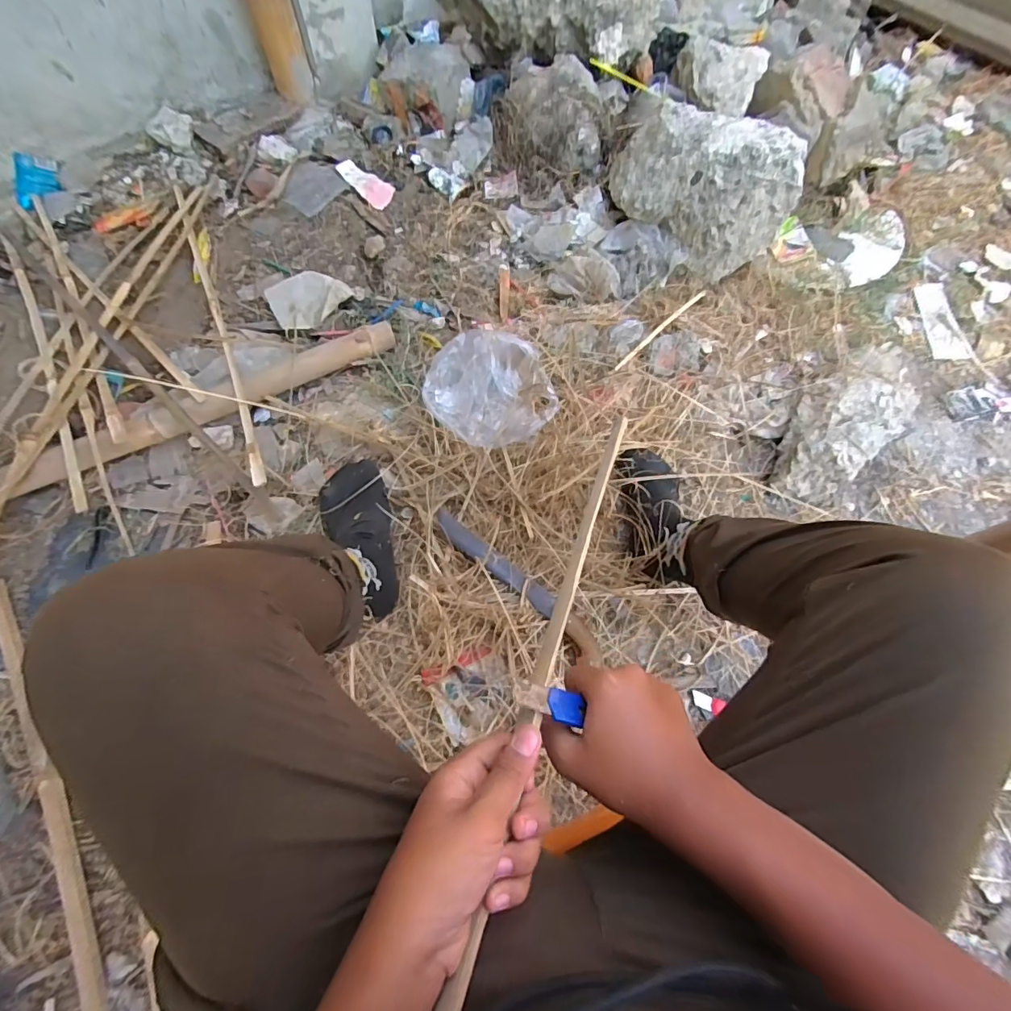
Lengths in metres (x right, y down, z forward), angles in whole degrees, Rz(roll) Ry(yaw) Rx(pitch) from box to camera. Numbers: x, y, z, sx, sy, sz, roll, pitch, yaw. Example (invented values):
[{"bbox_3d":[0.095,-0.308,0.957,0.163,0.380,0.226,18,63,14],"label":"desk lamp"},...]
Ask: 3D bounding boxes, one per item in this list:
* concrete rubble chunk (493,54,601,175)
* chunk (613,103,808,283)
[{"bbox_3d":[0.092,-0.835,1.060,0.230,0.128,0.220,2,69,-3],"label":"concrete rubble chunk"},{"bbox_3d":[0.370,-0.632,0.952,0.369,0.201,0.197,42,73,14],"label":"chunk"}]

